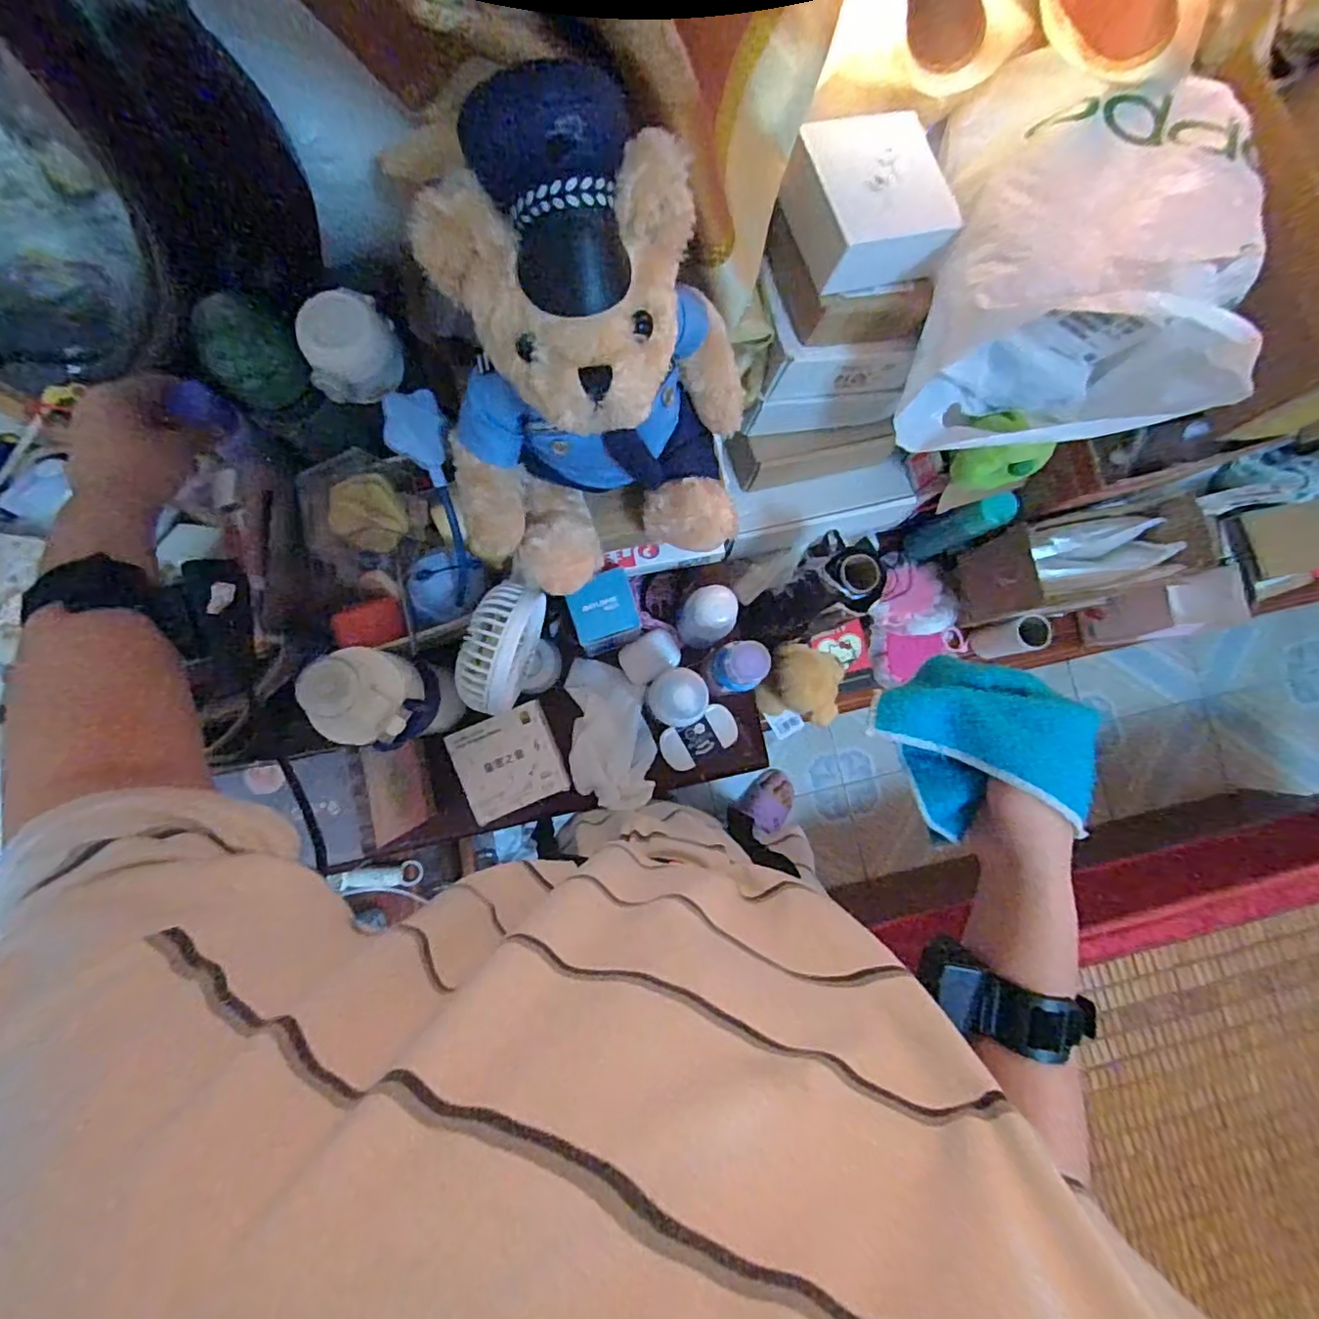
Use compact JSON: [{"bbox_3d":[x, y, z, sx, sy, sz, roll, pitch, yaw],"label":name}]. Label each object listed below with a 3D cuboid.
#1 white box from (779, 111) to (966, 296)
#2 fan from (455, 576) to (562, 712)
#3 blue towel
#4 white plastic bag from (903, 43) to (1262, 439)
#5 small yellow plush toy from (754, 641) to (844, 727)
[{"bbox_3d":[0.153,-0.334,0.436,0.107,0.048,0.105,-20,87,-5],"label":"white box"},{"bbox_3d":[-0.116,0.000,0.505,0.057,0.194,0.095,22,85,-2],"label":"fan"},{"bbox_3d":[0.202,0.049,0.366,0.102,0.055,0.110,-34,89,-6],"label":"blue towel"},{"bbox_3d":[0.305,-0.297,0.430,0.214,0.162,0.263,6,85,-3],"label":"white plastic bag"},{"bbox_3d":[0.169,0.031,0.688,0.087,0.054,0.078,19,85,-2],"label":"small yellow plush toy"}]

